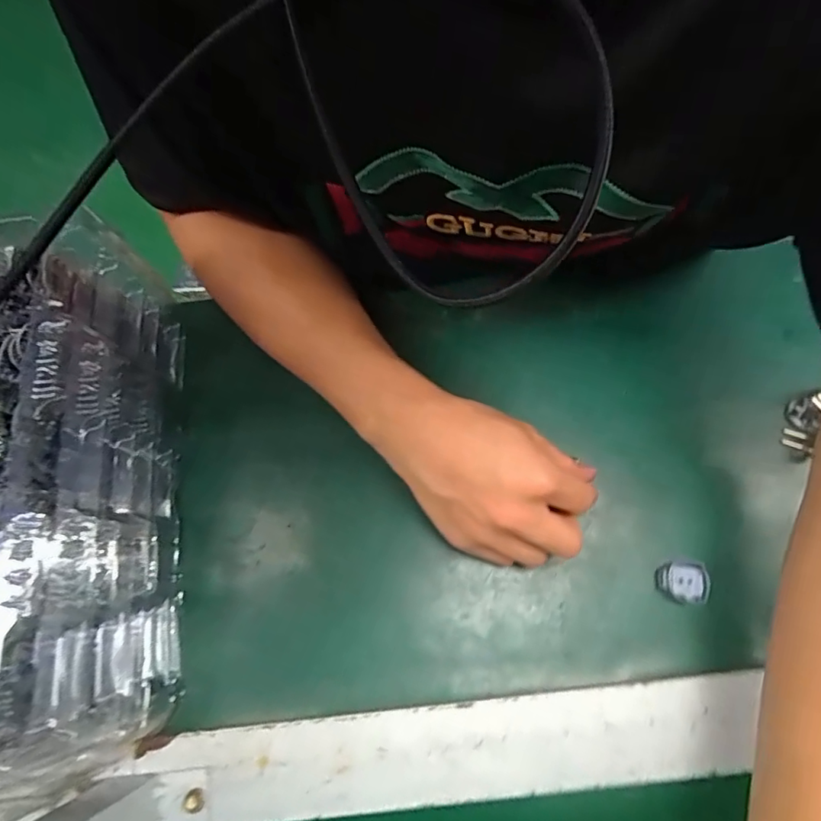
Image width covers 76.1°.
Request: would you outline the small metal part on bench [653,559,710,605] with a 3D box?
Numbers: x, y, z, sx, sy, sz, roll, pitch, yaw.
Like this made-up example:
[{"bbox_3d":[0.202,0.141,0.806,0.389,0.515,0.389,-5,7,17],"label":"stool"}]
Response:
[{"bbox_3d":[0.169,0.107,0.328,0.029,0.011,0.026,2,69,2],"label":"small metal part on bench"}]

